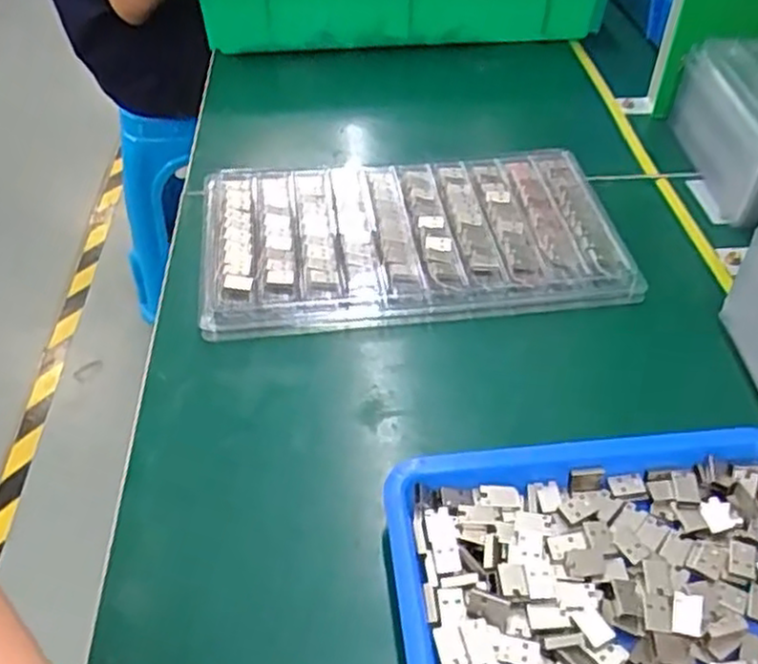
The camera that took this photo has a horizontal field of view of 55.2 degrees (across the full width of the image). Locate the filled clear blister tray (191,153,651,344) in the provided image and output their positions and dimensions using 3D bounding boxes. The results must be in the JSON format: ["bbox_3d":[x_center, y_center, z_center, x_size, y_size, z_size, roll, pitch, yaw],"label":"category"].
[{"bbox_3d":[0.022,-0.072,0.533,0.293,0.028,0.168,-4,46,-5],"label":"filled clear blister tray"}]

